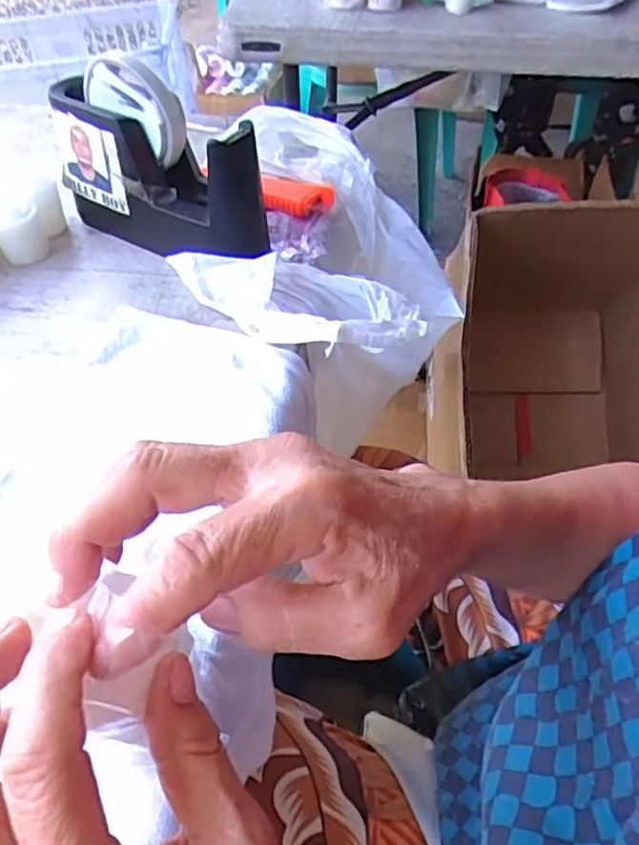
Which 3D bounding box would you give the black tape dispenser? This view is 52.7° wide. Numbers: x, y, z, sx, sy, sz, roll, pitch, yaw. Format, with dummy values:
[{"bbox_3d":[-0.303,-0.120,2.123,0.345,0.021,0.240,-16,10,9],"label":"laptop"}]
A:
[{"bbox_3d":[-0.124,-0.200,0.496,0.182,0.122,0.064,27,55,25],"label":"black tape dispenser"}]

